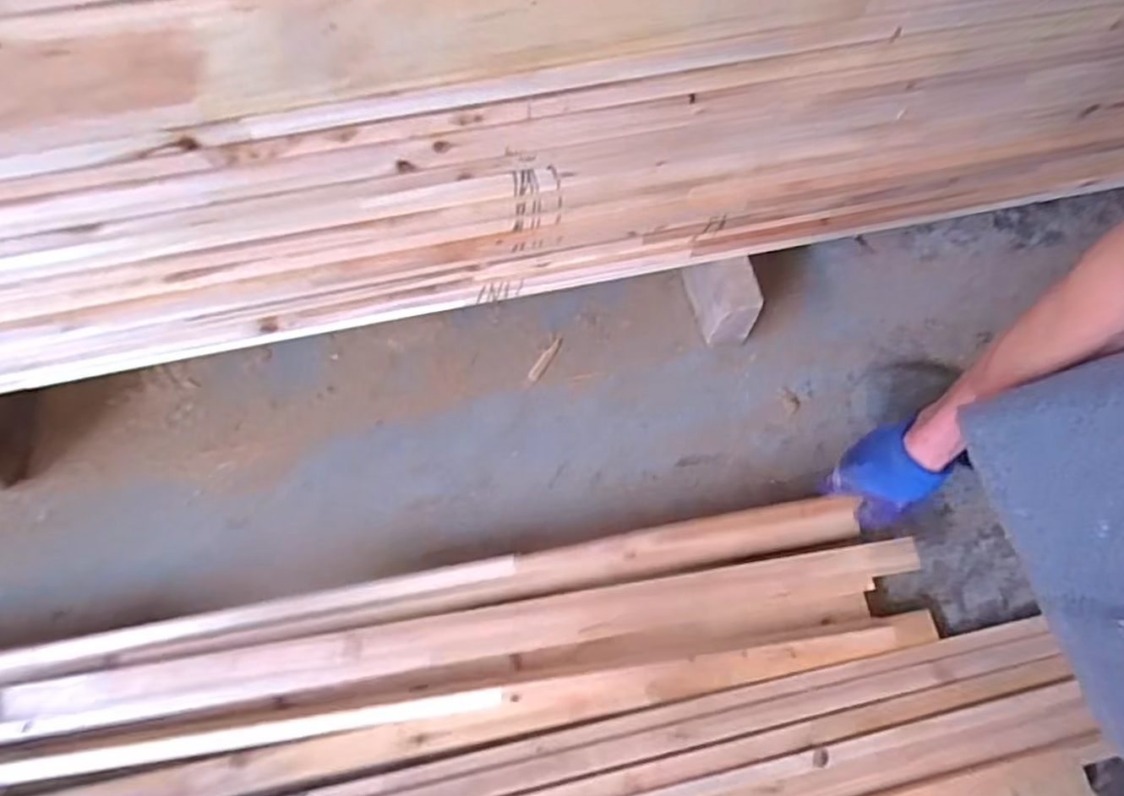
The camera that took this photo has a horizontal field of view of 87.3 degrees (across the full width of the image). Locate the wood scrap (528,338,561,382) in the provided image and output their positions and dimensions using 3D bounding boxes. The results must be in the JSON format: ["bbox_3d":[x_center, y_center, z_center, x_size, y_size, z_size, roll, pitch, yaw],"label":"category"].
[{"bbox_3d":[-0.021,-0.050,0.758,0.016,0.011,0.065,31,71,11],"label":"wood scrap"}]

